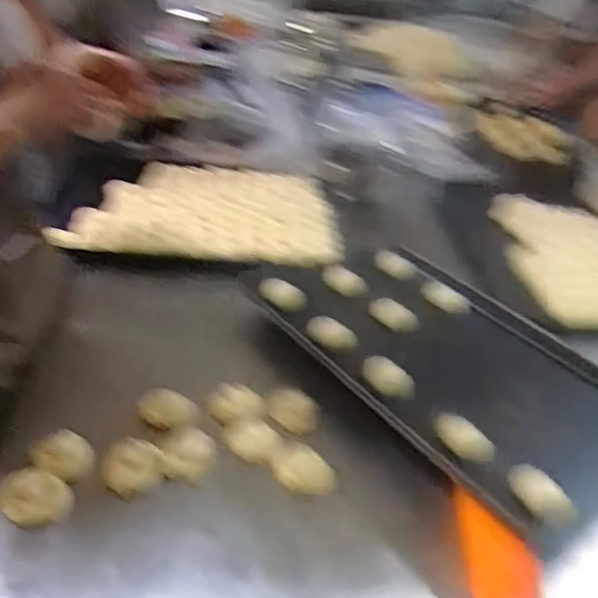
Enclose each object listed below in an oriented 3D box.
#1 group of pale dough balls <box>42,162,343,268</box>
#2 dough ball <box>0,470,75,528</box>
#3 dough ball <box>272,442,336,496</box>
[{"bbox_3d":[-0.183,-0.186,1.159,0.520,0.032,0.358,6,38,-5],"label":"group of pale dough balls"},{"bbox_3d":[-0.284,0.215,0.622,0.072,0.027,0.052,5,36,-3],"label":"dough ball"},{"bbox_3d":[0.008,0.212,0.711,0.077,0.032,0.054,18,37,14],"label":"dough ball"}]

